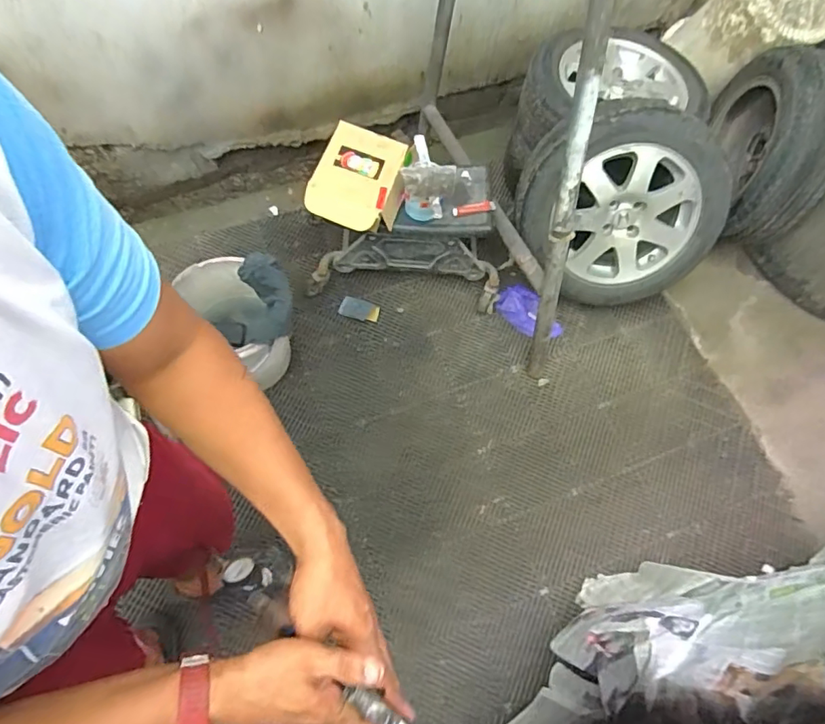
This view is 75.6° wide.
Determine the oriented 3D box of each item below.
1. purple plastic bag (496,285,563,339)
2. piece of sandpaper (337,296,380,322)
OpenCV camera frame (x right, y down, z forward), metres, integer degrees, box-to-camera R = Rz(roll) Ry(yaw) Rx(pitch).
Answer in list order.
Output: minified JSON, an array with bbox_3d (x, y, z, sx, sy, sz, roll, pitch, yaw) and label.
[{"bbox_3d":[0.374,-0.153,1.711,0.232,0.064,0.126,33,68,12],"label":"purple plastic bag"},{"bbox_3d":[-0.169,-0.169,1.701,0.125,0.011,0.067,12,65,3],"label":"piece of sandpaper"}]

